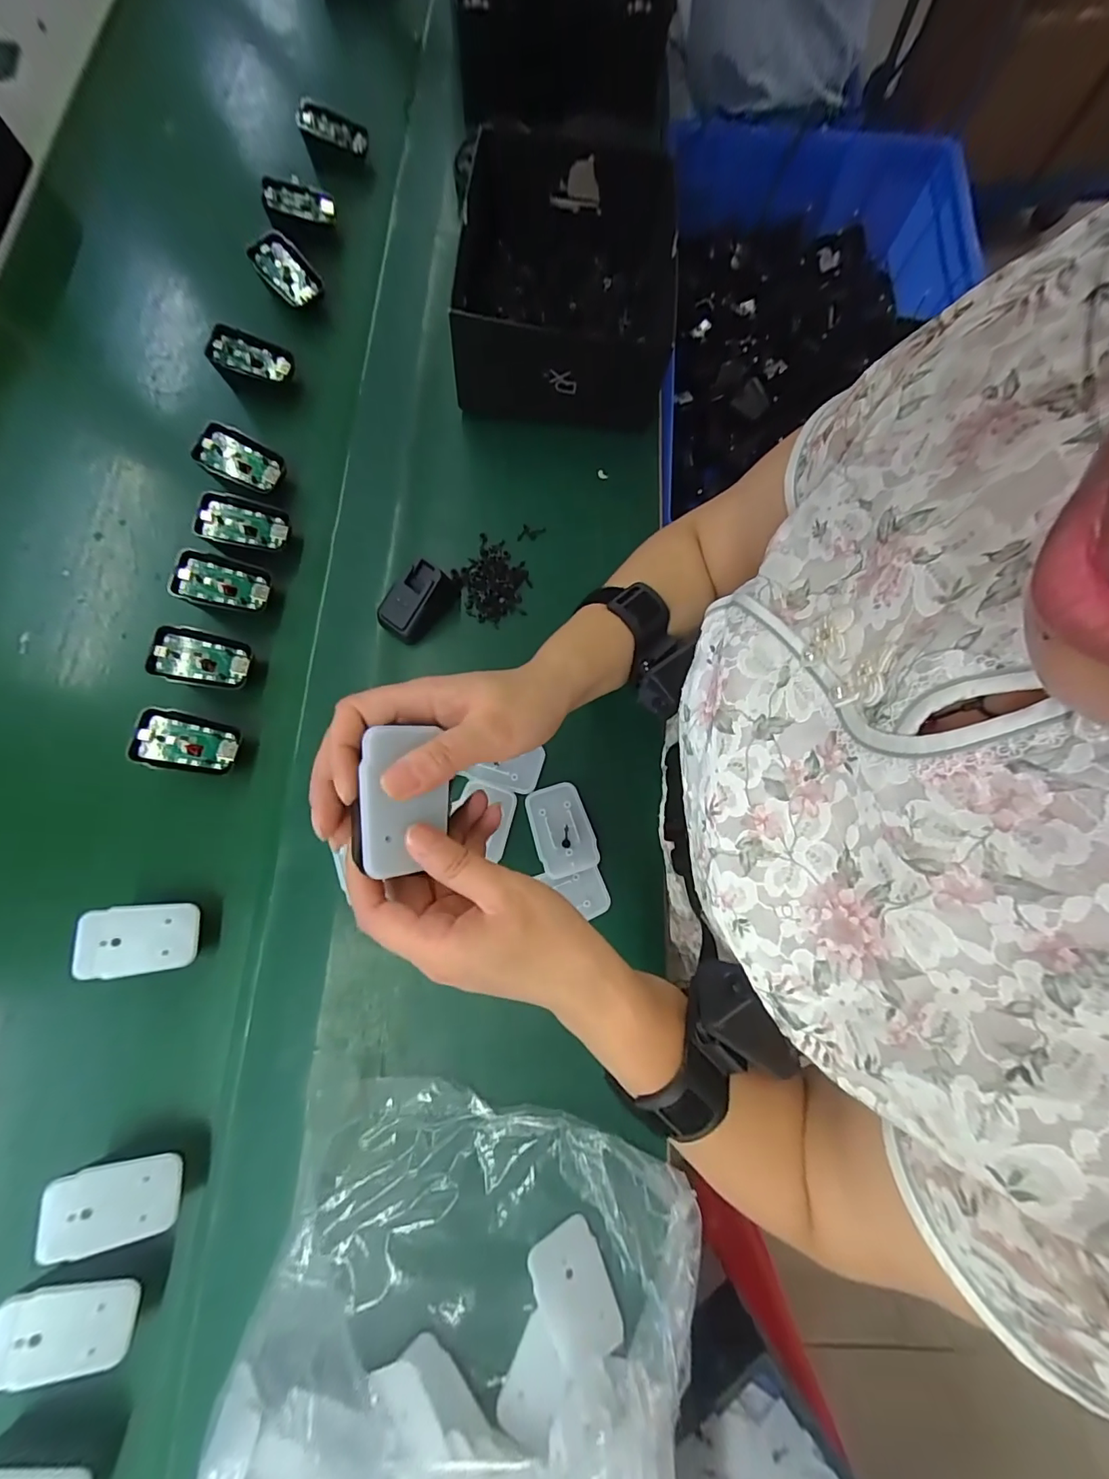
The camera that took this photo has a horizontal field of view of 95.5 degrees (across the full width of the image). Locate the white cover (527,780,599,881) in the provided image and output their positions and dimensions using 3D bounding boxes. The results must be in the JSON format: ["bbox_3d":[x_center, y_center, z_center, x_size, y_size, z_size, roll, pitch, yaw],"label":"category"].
[{"bbox_3d":[0.006,0.071,0.403,0.046,0.005,0.070,-17,77,-6],"label":"white cover"}]

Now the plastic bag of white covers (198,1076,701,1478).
[{"bbox_3d":[-0.055,0.405,0.277,0.268,0.082,0.331,10,76,1],"label":"plastic bag of white covers"}]

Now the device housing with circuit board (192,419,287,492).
[{"bbox_3d":[-0.285,-0.252,0.458,0.069,0.015,0.044,25,95,-15],"label":"device housing with circuit board"}]

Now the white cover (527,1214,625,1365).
[{"bbox_3d":[0.013,0.354,0.323,0.045,0.005,0.068,-16,69,-21],"label":"white cover"}]

